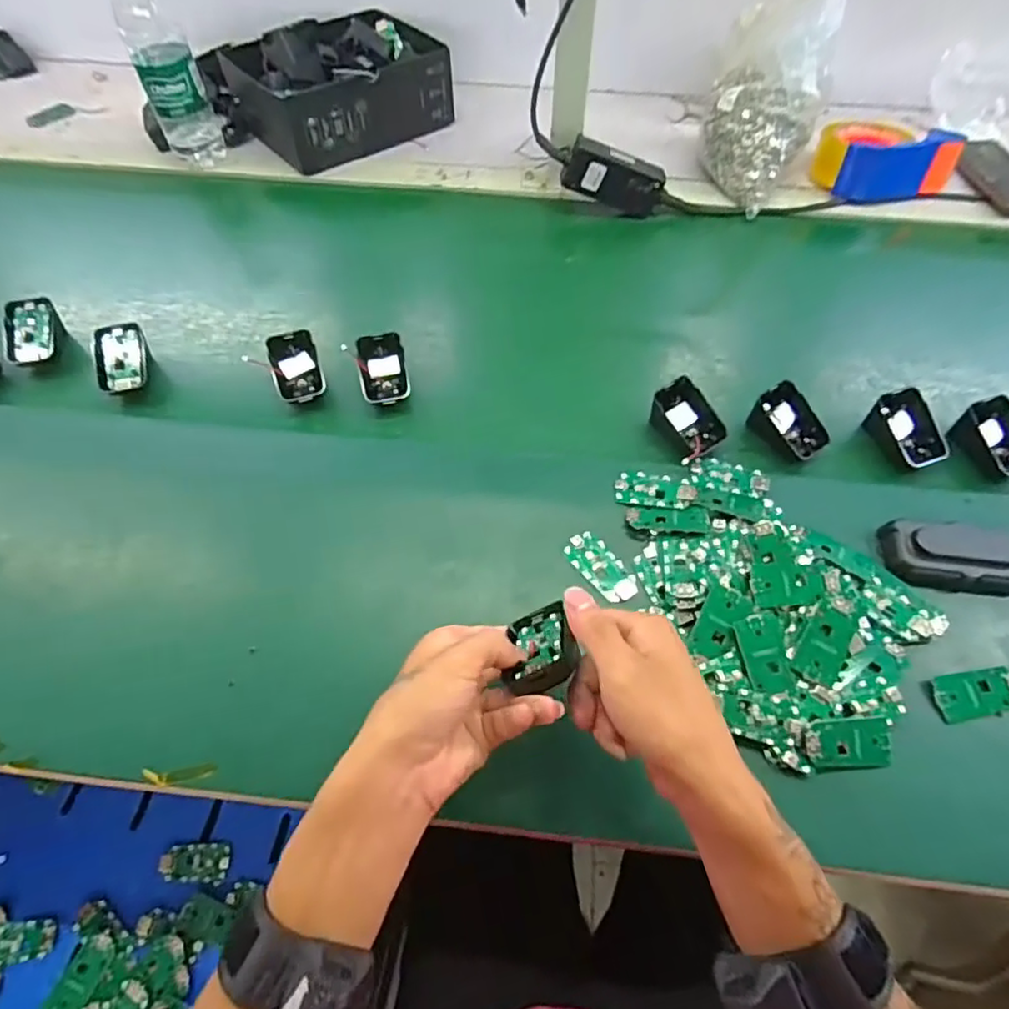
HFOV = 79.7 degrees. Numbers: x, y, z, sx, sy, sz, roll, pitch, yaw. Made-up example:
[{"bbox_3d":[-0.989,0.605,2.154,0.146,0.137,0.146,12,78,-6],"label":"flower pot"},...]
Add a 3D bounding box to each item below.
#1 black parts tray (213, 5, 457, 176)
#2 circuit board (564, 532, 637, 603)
[{"bbox_3d":[-0.210,-0.555,0.804,0.250,0.096,0.180,-34,65,-20],"label":"black parts tray"},{"bbox_3d":[0.077,0.049,0.477,0.031,0.007,0.065,-31,64,-19],"label":"circuit board"}]

